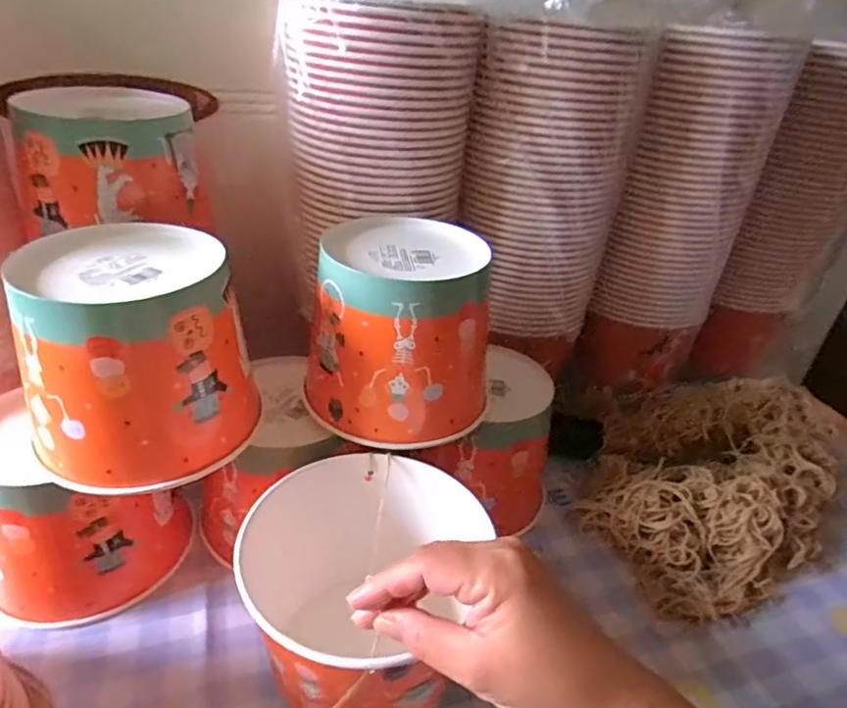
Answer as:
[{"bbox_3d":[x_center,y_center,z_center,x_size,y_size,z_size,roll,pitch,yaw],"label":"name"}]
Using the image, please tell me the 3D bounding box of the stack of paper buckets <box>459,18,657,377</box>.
[{"bbox_3d":[0.121,-0.143,0.574,0.133,0.321,0.131,20,36,21],"label":"stack of paper buckets"}]

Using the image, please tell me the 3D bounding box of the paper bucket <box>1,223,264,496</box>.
[{"bbox_3d":[-0.194,-0.003,0.406,0.134,0.129,0.136,4,34,-3],"label":"paper bucket"}]

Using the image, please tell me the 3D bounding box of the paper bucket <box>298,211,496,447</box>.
[{"bbox_3d":[-0.012,-0.021,0.473,0.143,0.133,0.145,4,34,-3],"label":"paper bucket"}]

